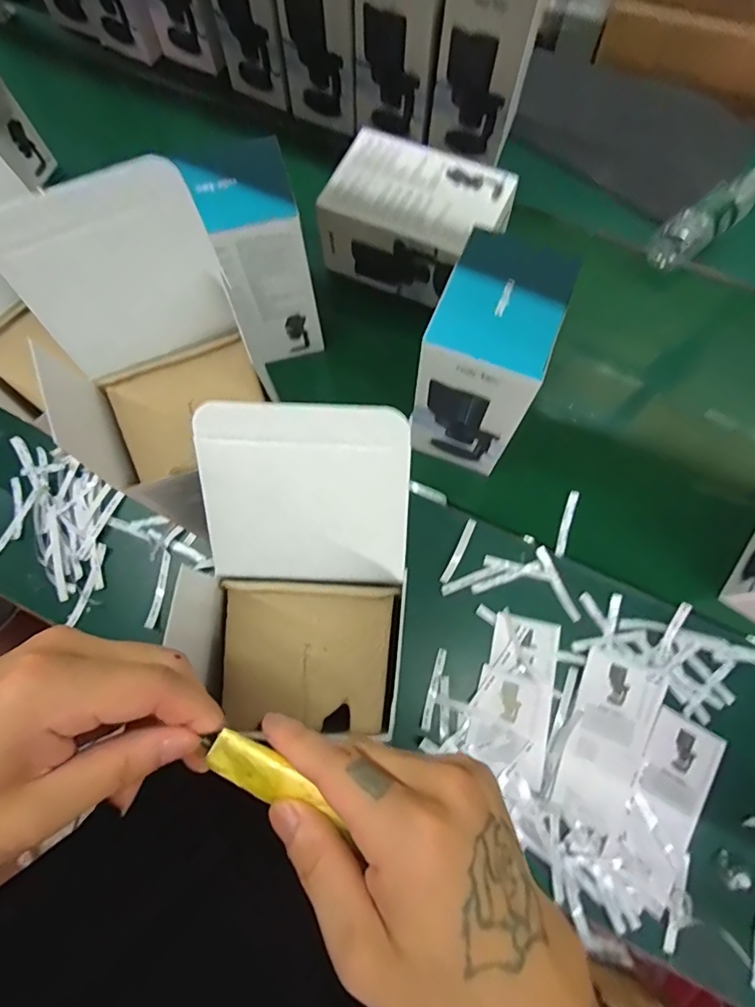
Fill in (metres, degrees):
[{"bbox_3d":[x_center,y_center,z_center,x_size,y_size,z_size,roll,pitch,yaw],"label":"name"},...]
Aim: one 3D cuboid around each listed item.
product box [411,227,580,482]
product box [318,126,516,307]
[{"bbox_3d":[0.124,-0.167,0.563,0.110,0.206,0.176,20,75,7],"label":"product box"},{"bbox_3d":[0.053,-0.398,0.704,0.225,0.104,0.158,27,76,9],"label":"product box"}]

